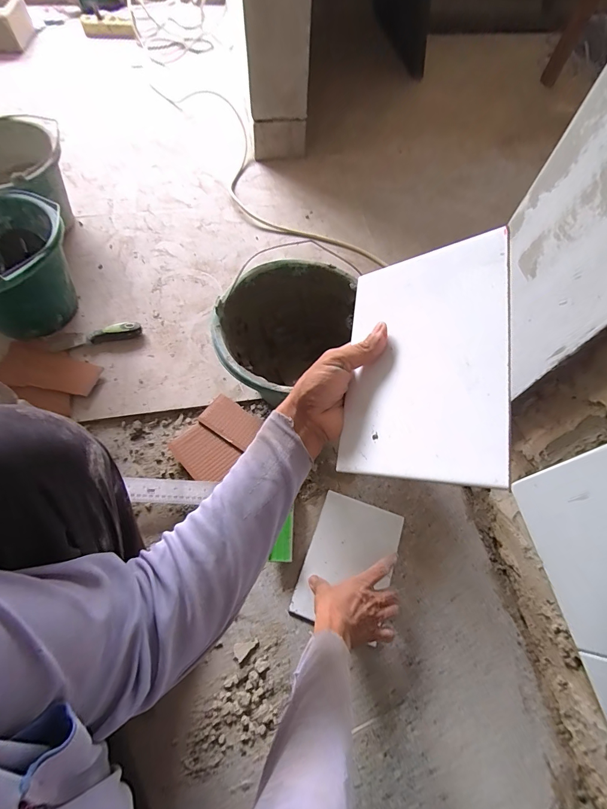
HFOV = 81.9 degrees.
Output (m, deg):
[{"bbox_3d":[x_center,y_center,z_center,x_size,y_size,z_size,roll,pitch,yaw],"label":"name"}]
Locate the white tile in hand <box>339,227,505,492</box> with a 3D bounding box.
[{"bbox_3d":[0.096,-0.038,0.293,0.135,0.007,0.198,-4,72,44],"label":"white tile in hand"}]

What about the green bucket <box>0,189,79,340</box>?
[{"bbox_3d":[-0.567,-0.246,0.671,0.247,0.188,0.250,1,65,-2],"label":"green bucket"}]

